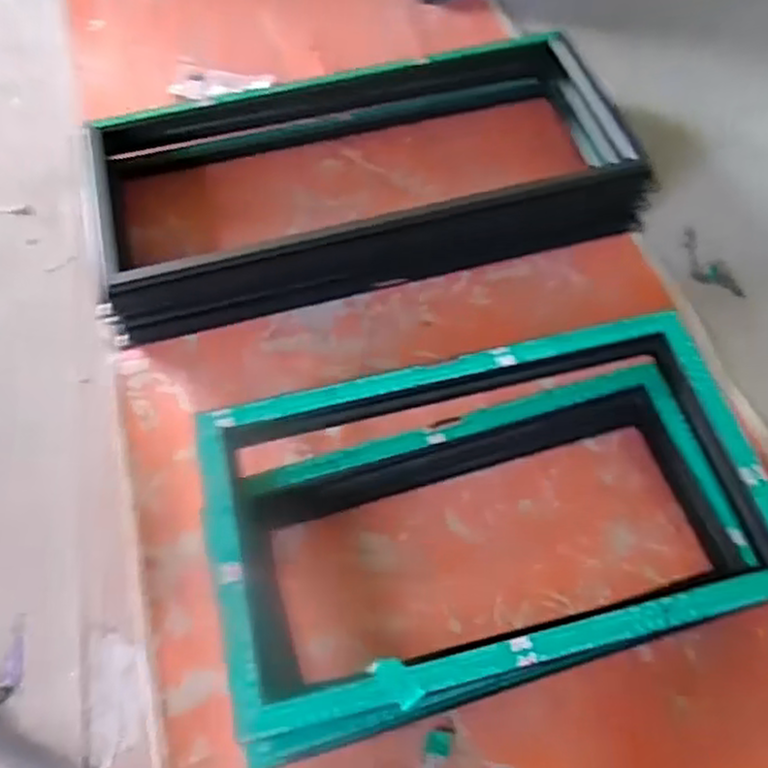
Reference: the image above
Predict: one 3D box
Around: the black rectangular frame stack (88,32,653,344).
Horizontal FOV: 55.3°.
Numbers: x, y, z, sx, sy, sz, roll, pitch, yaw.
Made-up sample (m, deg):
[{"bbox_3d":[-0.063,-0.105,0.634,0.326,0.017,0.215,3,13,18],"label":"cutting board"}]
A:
[{"bbox_3d":[-0.037,-0.518,1.791,1.258,0.187,0.563,-13,61,-8],"label":"black rectangular frame stack"}]

